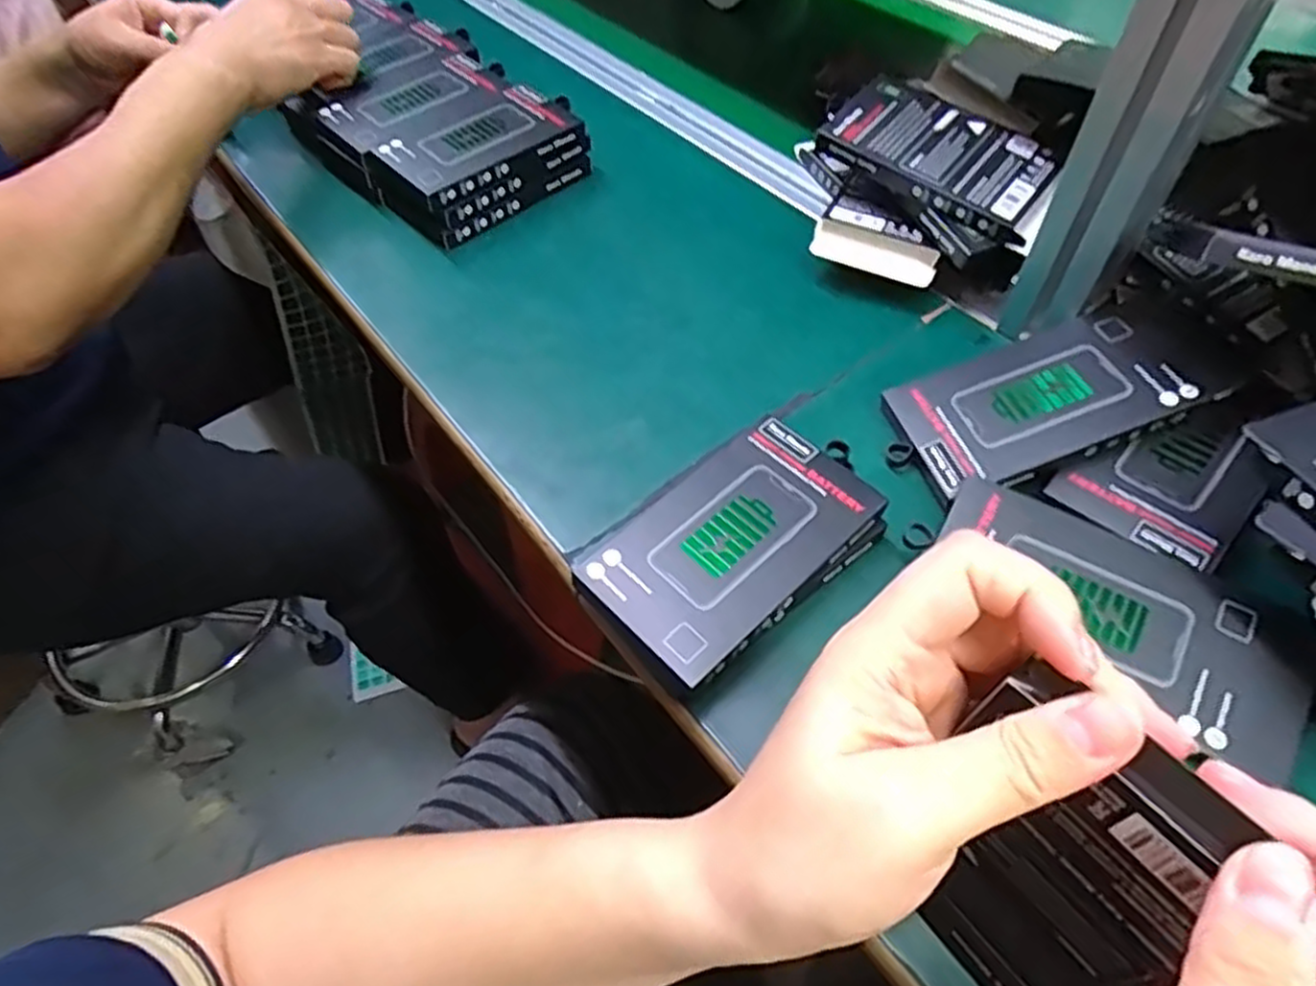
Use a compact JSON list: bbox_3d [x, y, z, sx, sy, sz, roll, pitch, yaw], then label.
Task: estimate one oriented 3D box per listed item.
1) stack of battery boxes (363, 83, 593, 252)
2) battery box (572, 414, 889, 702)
[{"bbox_3d":[-0.125,-0.241,0.556,0.149,0.050,0.085,-33,59,-21],"label":"stack of battery boxes"},{"bbox_3d":[0.035,0.026,0.356,0.137,0.029,0.081,-38,61,-23],"label":"battery box"}]

